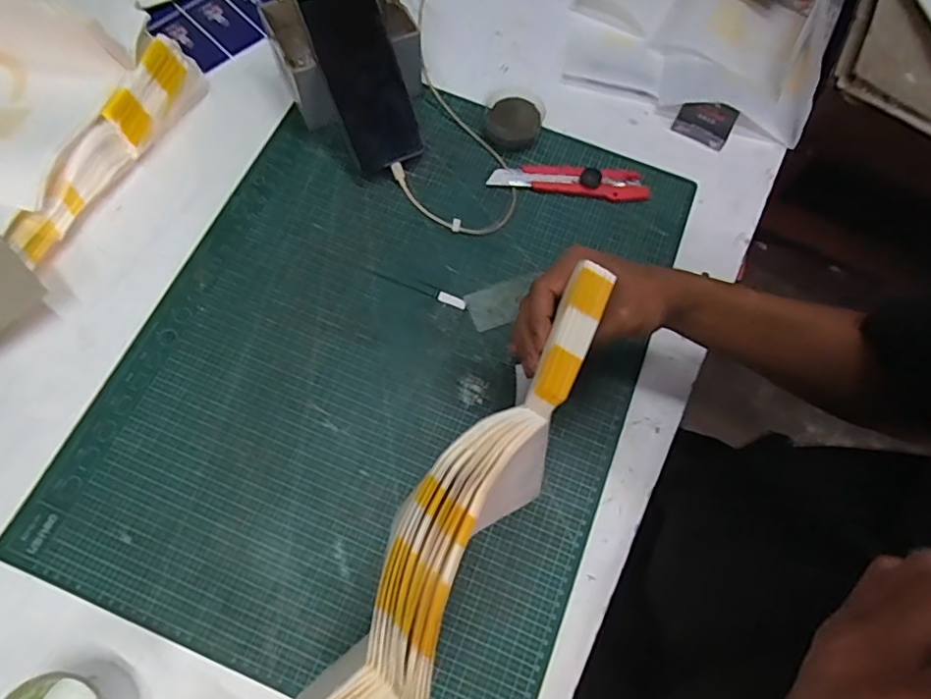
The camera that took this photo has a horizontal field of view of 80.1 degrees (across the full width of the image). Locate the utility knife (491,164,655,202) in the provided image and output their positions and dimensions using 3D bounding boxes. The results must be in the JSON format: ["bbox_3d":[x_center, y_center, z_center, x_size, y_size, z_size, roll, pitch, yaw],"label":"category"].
[{"bbox_3d":[0.110,-0.177,0.580,0.164,0.017,0.030,5,69,-1],"label":"utility knife"}]

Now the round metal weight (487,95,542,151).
[{"bbox_3d":[0.049,-0.239,0.588,0.055,0.021,0.061,18,70,4],"label":"round metal weight"}]

